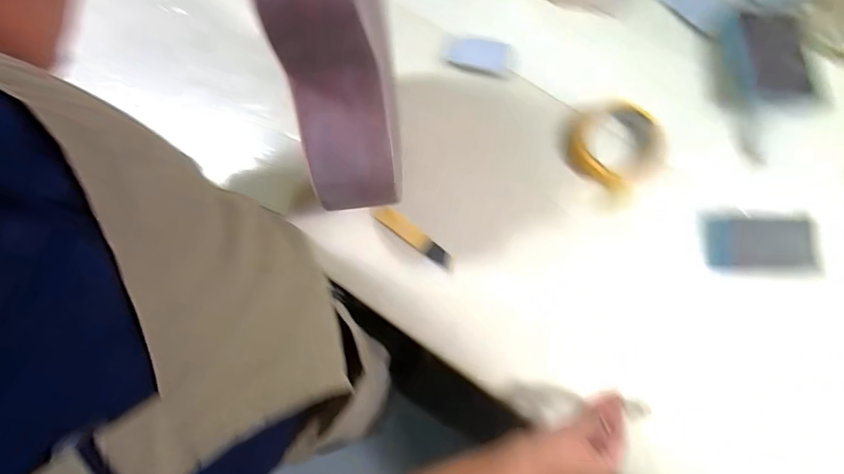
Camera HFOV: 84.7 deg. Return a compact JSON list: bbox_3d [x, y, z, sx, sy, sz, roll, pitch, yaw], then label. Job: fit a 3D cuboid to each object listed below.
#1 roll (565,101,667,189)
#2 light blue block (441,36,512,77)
[{"bbox_3d":[0.218,-0.103,0.520,0.103,0.027,0.091,42,83,7],"label":"roll"},{"bbox_3d":[0.065,-0.217,0.551,0.080,0.012,0.038,12,80,3],"label":"light blue block"}]

